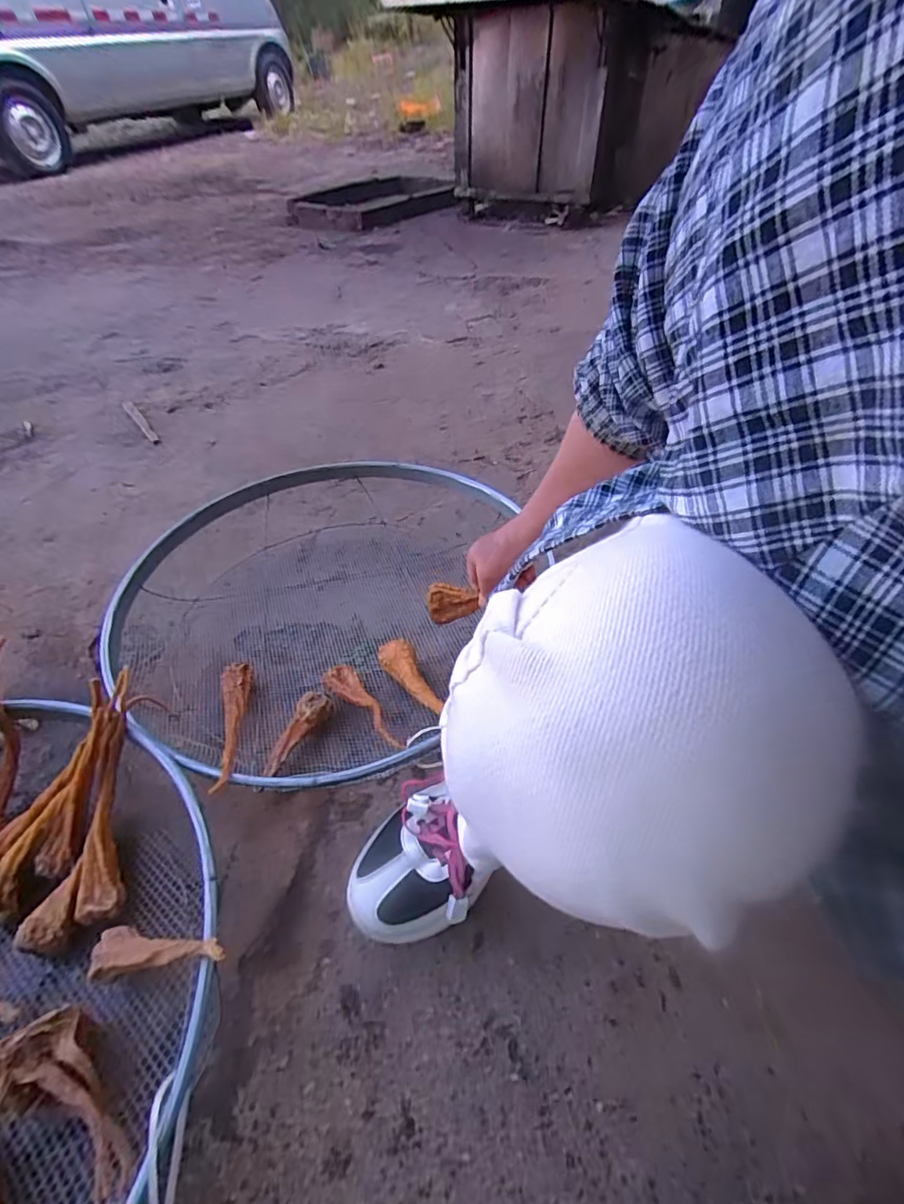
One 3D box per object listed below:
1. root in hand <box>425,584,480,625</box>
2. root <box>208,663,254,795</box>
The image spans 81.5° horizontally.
[{"bbox_3d":[-0.001,0.001,0.619,0.054,0.032,0.036,-6,45,-2],"label":"root in hand"},{"bbox_3d":[-0.221,0.120,0.525,0.030,0.022,0.208,-15,25,-11],"label":"root"}]

